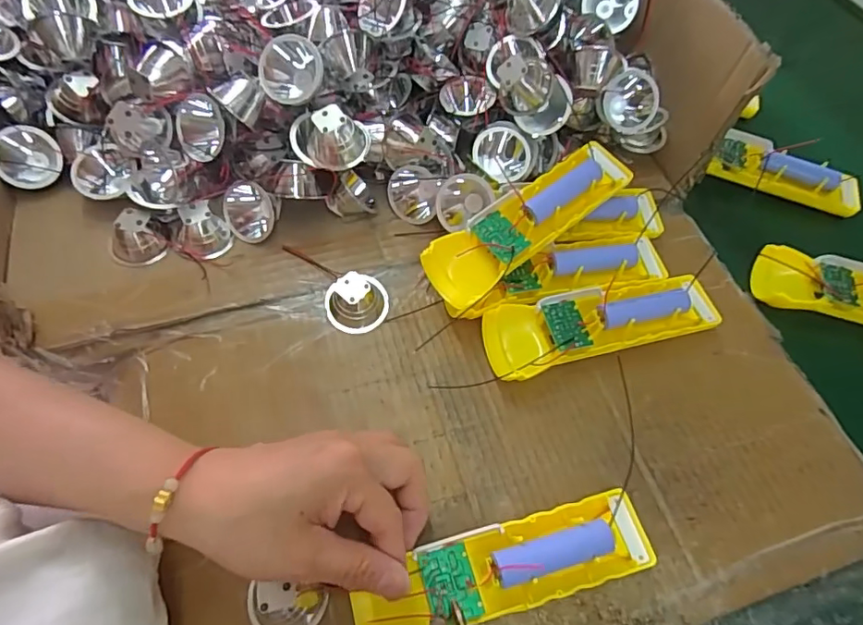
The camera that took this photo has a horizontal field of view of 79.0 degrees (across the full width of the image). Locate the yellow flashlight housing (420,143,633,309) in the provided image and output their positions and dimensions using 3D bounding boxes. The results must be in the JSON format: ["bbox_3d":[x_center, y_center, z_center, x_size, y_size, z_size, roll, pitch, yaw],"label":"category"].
[{"bbox_3d":[0.067,-0.062,0.355,0.155,0.035,0.041,-35,66,-4],"label":"yellow flashlight housing"}]

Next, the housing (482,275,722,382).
[{"bbox_3d":[0.111,0.009,0.344,0.150,0.024,0.048,-10,59,-8],"label":"housing"}]

